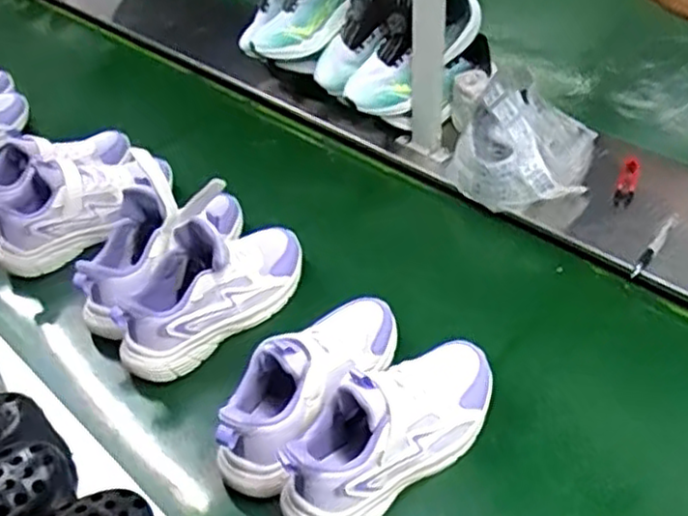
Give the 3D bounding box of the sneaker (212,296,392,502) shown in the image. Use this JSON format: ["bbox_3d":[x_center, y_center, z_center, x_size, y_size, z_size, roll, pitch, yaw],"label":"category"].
[{"bbox_3d":[-0.029,0.118,0.716,0.094,0.110,0.239,24,50,27],"label":"sneaker"}]

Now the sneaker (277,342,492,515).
[{"bbox_3d":[0.050,0.157,0.672,0.249,0.117,0.093,-35,52,-29],"label":"sneaker"}]

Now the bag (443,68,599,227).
[{"bbox_3d":[0.242,-0.164,0.985,0.200,0.115,0.200,11,45,15],"label":"bag"}]

